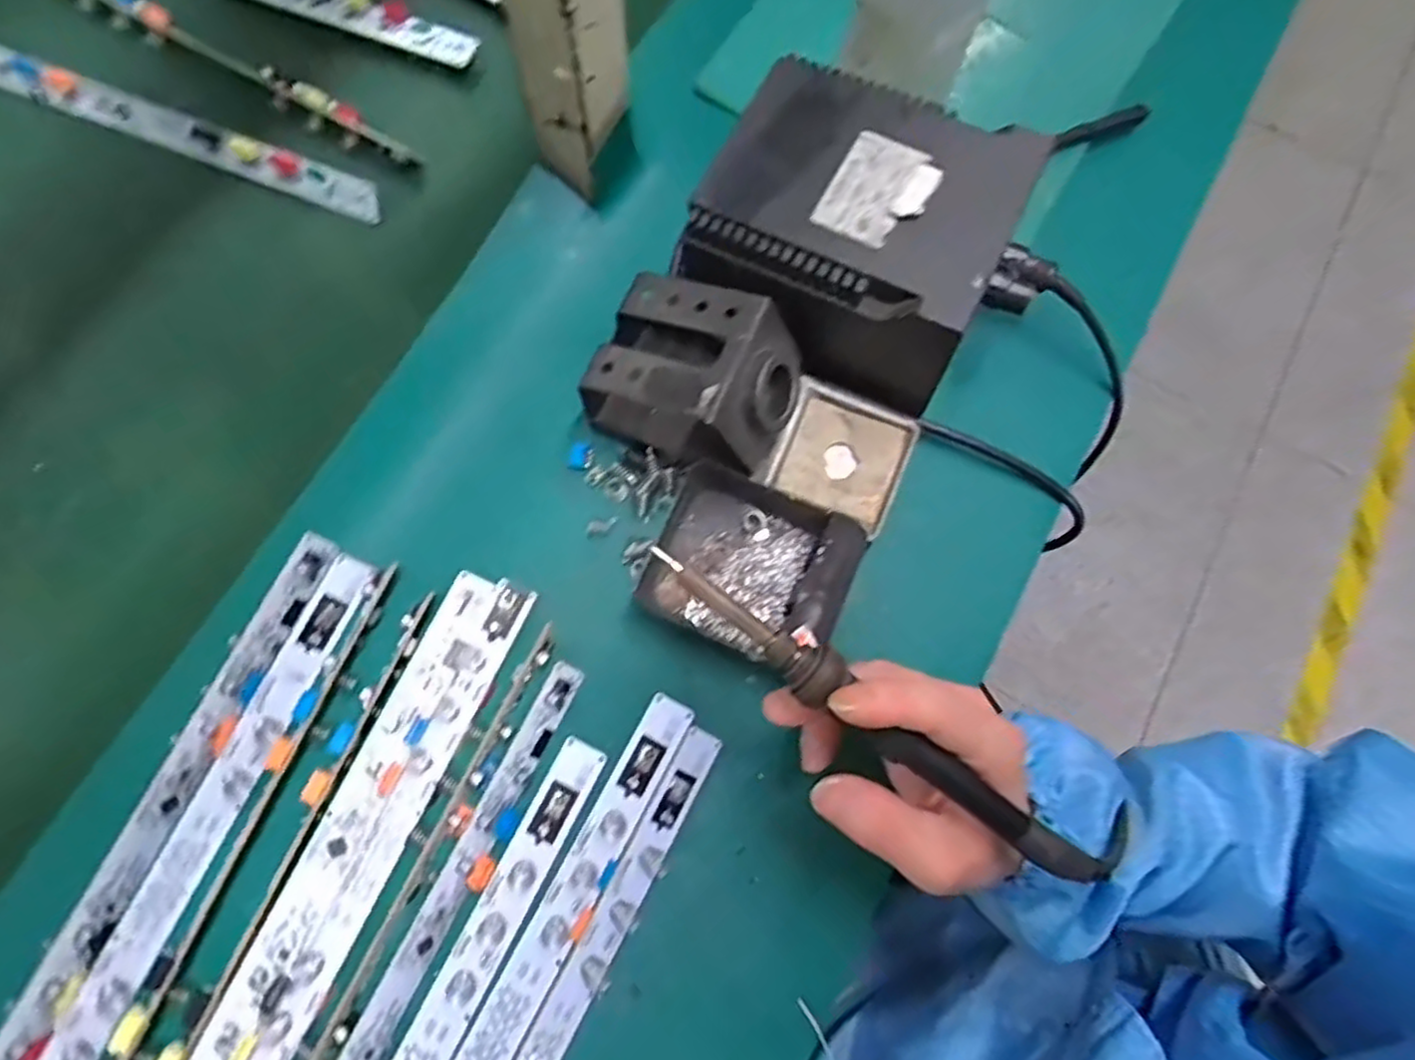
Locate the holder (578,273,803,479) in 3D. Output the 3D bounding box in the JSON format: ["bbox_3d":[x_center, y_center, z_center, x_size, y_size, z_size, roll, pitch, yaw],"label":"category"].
[{"bbox_3d":[-0.005,-0.074,0.351,0.093,0.065,0.069,25,76,5],"label":"holder"}]

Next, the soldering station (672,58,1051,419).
[{"bbox_3d":[0.071,-0.149,0.358,0.136,0.078,0.115,25,76,5],"label":"soldering station"}]

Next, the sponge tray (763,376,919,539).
[{"bbox_3d":[0.070,-0.039,0.374,0.063,0.010,0.063,24,76,5],"label":"sponge tray"}]

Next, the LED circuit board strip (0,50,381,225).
[{"bbox_3d":[-0.319,-0.234,0.412,0.280,0.016,0.017,21,76,4],"label":"LED circuit board strip"}]

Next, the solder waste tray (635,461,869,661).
[{"bbox_3d":[0.021,0.015,0.349,0.091,0.033,0.081,26,76,5],"label":"solder waste tray"}]

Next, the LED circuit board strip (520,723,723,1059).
[{"bbox_3d":[-0.068,0.216,0.304,0.023,0.006,0.280,28,78,5],"label":"LED circuit board strip"}]

